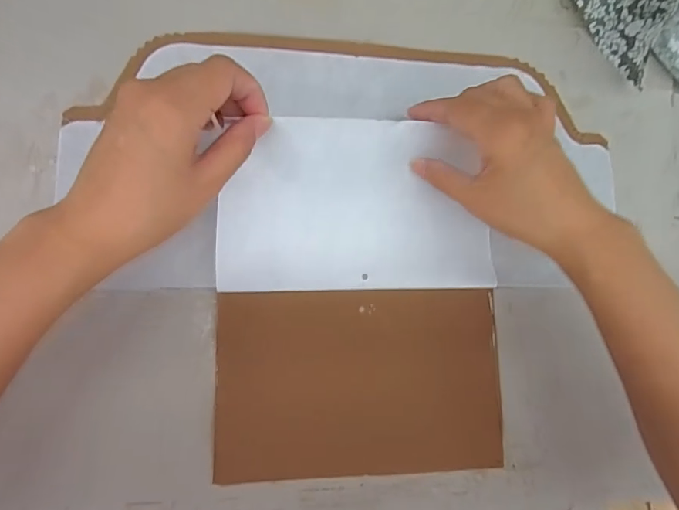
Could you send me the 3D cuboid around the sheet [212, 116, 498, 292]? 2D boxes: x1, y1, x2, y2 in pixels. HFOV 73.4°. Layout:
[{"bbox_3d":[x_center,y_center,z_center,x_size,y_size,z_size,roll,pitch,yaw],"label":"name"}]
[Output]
[{"bbox_3d":[0.019,-0.031,0.314,0.195,0.024,0.115,-2,108,-15],"label":"sheet"}]

